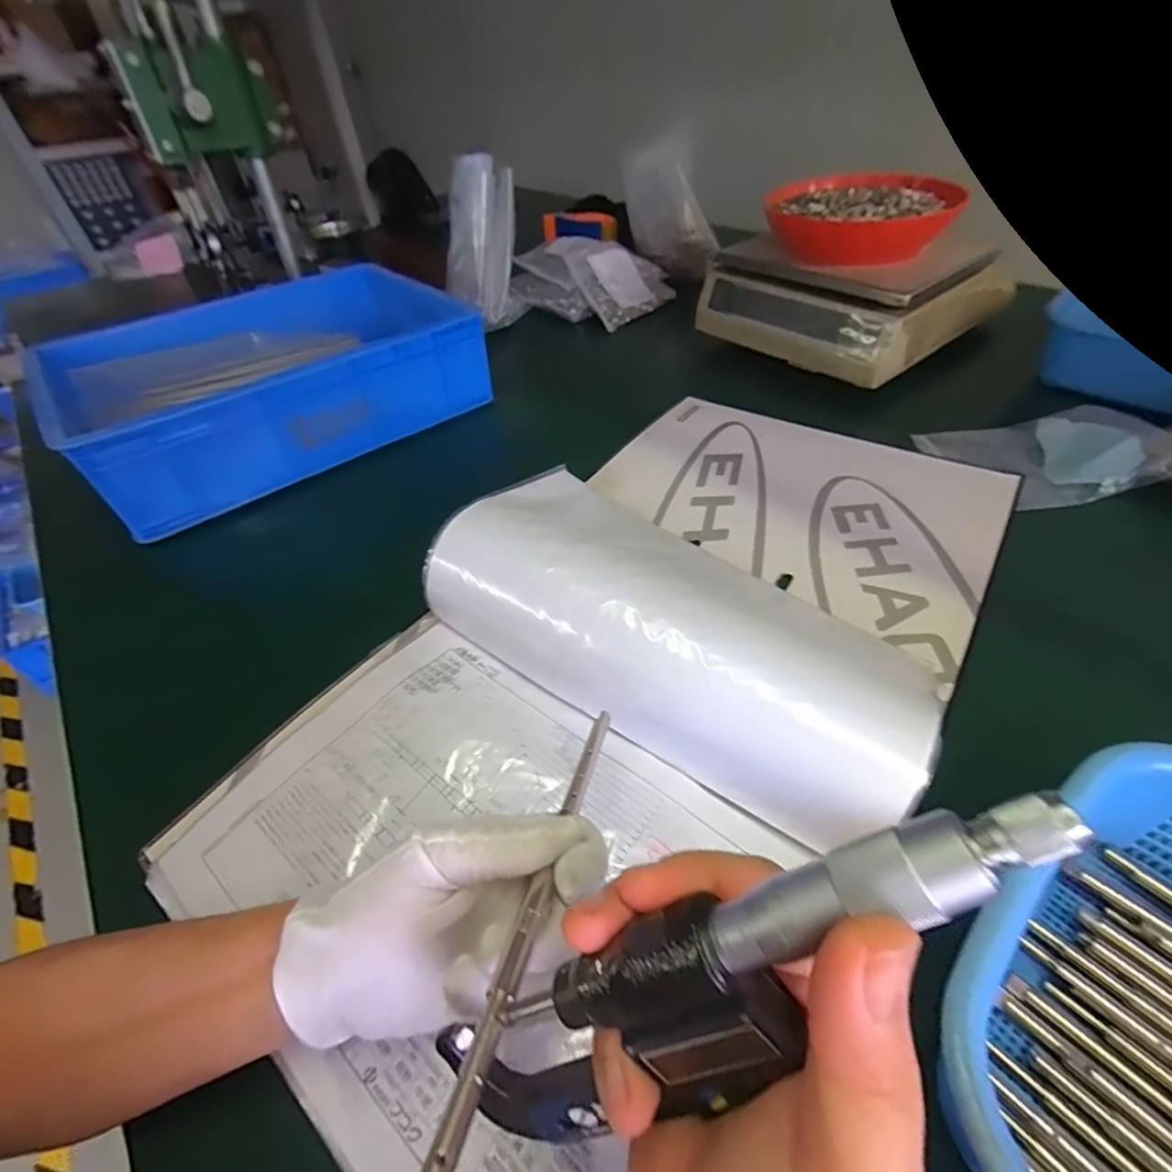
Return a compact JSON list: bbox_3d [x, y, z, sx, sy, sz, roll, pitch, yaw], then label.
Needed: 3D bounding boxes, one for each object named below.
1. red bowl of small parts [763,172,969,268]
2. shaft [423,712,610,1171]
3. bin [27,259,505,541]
[{"bbox_3d":[0.315,-0.432,0.636,0.202,0.053,0.184,1,45,6],"label":"red bowl of small parts"},{"bbox_3d":[-0.017,0.114,0.199,0.006,0.007,0.207,8,26,13],"label":"shaft"},{"bbox_3d":[-0.348,-0.238,0.629,0.402,0.118,0.271,-34,52,-26],"label":"bin"}]

